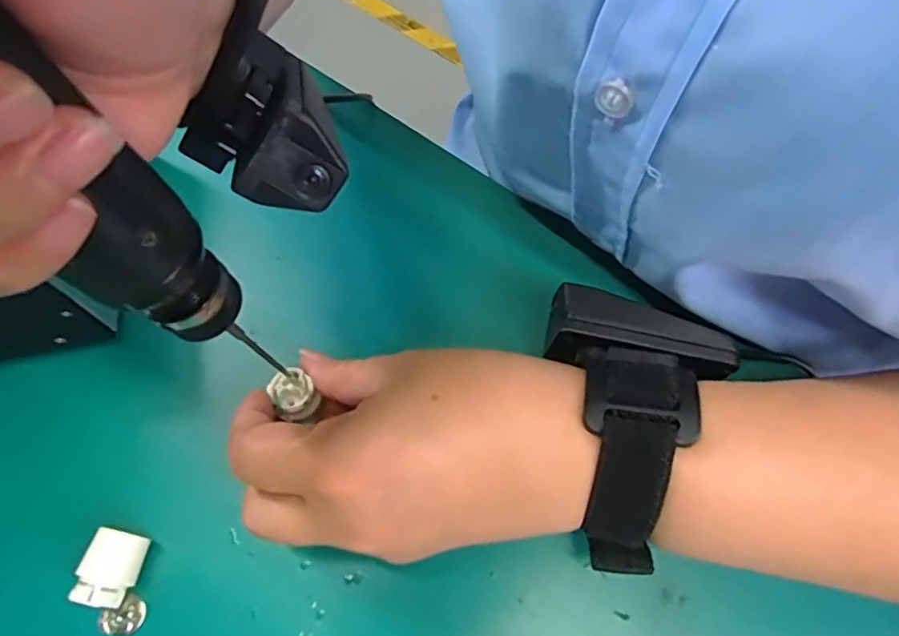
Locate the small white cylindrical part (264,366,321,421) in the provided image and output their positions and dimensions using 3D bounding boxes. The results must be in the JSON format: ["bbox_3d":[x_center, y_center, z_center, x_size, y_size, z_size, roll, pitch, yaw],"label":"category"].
[{"bbox_3d":[-0.065,0.032,0.249,0.016,0.011,0.019,-40,70,-15],"label":"small white cylindrical part"}]

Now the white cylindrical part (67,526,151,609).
[{"bbox_3d":[-0.132,0.100,0.238,0.019,0.022,0.027,9,71,8],"label":"white cylindrical part"}]

